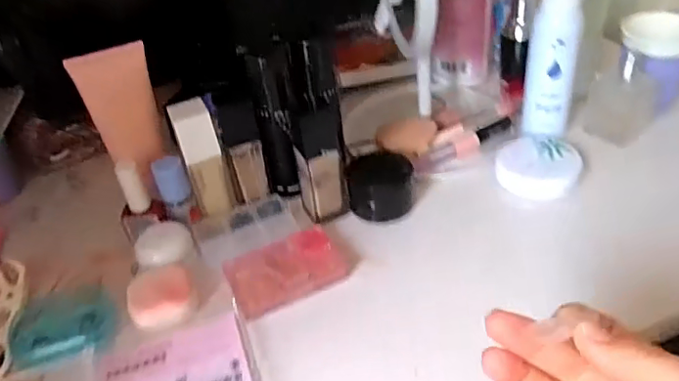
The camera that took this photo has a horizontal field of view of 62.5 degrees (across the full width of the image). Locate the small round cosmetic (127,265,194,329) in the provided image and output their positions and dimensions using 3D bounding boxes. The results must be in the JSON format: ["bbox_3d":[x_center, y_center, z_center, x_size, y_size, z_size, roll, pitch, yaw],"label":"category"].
[{"bbox_3d":[-0.130,0.077,0.408,0.045,0.021,0.041,-5,39,4],"label":"small round cosmetic"}]

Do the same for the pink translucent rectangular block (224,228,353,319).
[{"bbox_3d":[-0.040,0.060,0.429,0.087,0.008,0.057,-24,41,-19],"label":"pink translucent rectangular block"}]

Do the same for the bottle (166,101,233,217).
[{"bbox_3d":[-0.112,-0.024,0.462,0.028,0.096,0.030,-21,40,-16],"label":"bottle"}]

